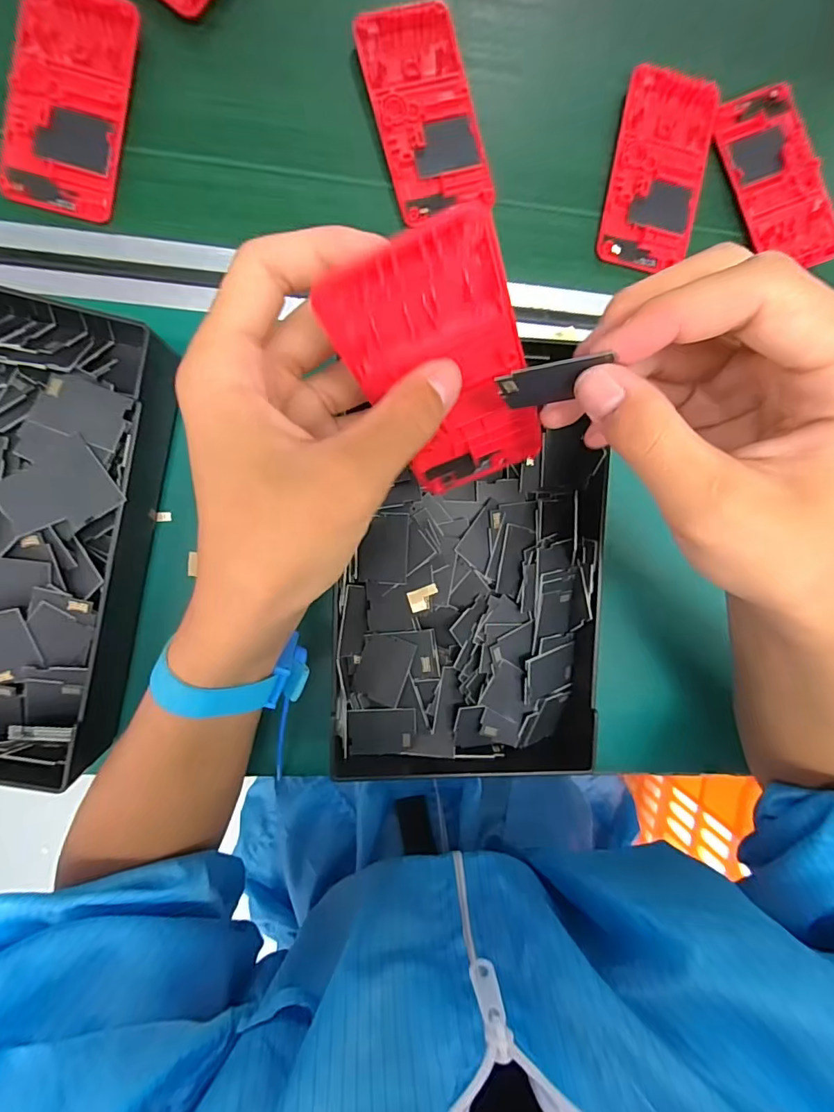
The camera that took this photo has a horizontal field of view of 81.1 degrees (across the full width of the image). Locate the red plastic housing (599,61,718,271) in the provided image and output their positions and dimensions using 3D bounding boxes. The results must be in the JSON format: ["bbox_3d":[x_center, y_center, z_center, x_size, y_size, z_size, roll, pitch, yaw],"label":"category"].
[{"bbox_3d":[0.160,-0.253,0.323,0.060,0.010,0.122,11,91,-7],"label":"red plastic housing"}]

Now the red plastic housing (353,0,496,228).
[{"bbox_3d":[0.005,-0.276,0.307,0.061,0.012,0.120,-17,94,-6],"label":"red plastic housing"}]

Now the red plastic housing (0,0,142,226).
[{"bbox_3d":[-0.203,-0.263,0.283,0.064,0.012,0.121,13,92,-7],"label":"red plastic housing"}]

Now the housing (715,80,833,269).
[{"bbox_3d":[0.248,-0.256,0.335,0.061,0.010,0.120,-27,95,-5],"label":"housing"}]

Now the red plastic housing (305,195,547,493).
[{"bbox_3d":[0.014,-0.067,0.197,0.061,0.118,0.013,-18,59,14],"label":"red plastic housing"}]

